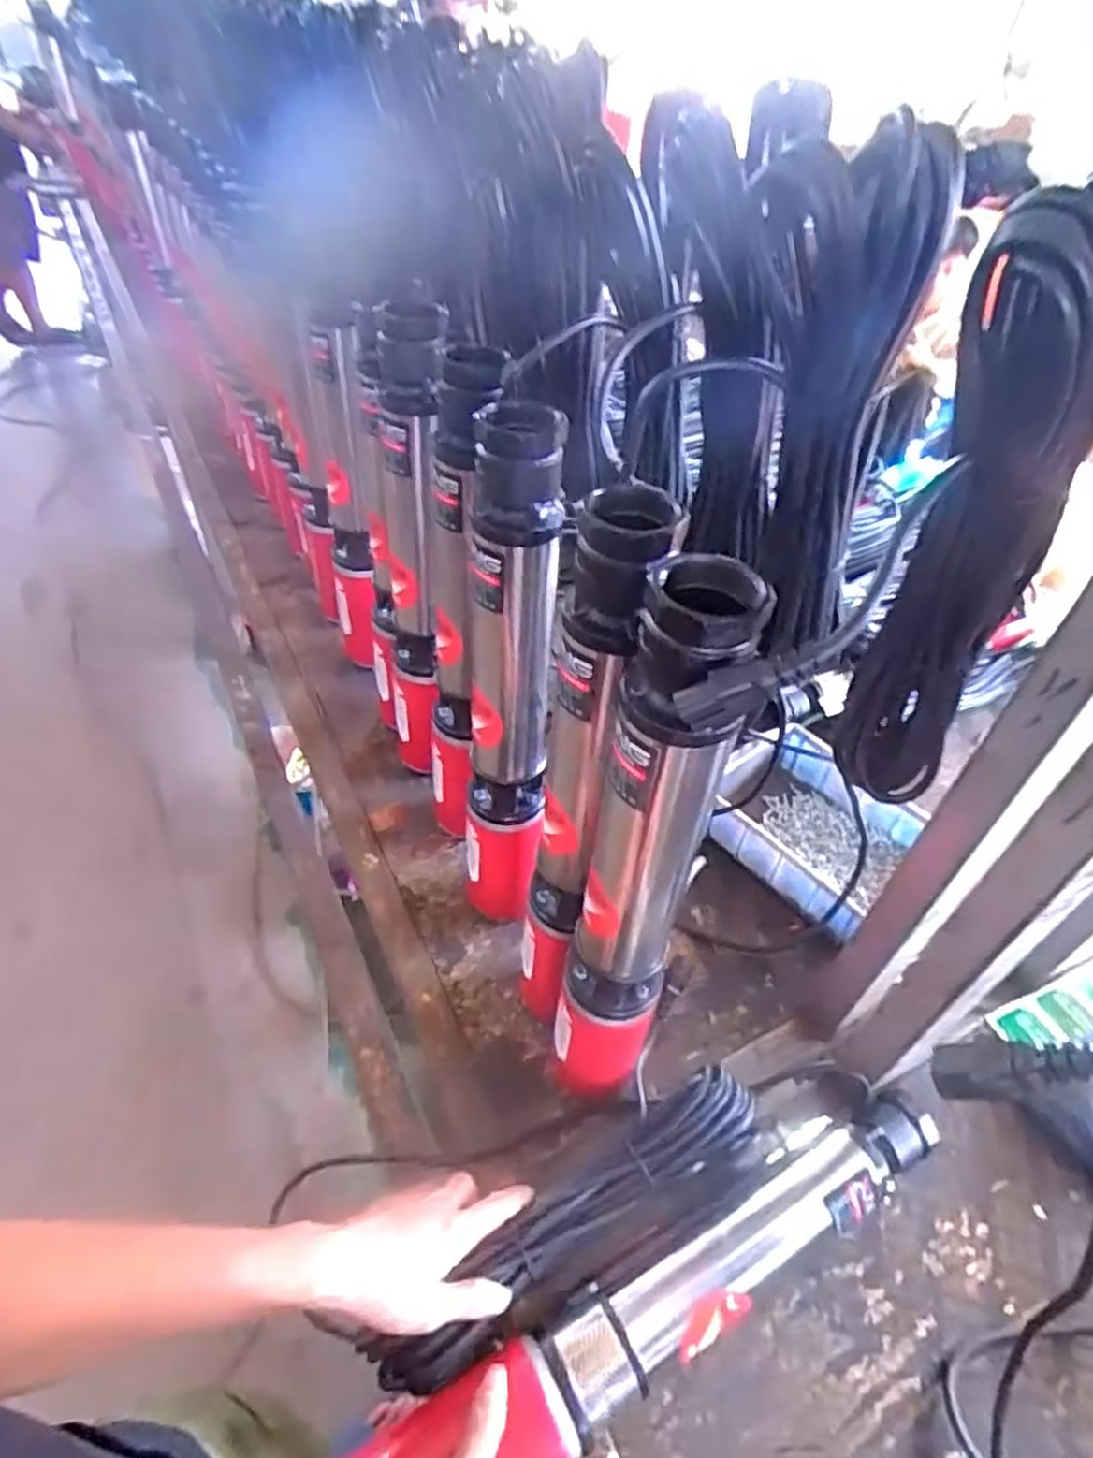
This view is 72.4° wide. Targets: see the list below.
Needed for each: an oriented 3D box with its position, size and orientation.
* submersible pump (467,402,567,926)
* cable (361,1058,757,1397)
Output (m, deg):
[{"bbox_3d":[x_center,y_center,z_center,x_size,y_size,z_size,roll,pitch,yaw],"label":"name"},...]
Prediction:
[{"bbox_3d":[-0.038,-0.010,0.622,0.081,0.488,0.069,-3,46,-6],"label":"submersible pump"},{"bbox_3d":[0.035,0.388,0.576,0.327,0.046,0.071,-24,52,-23],"label":"cable"}]

